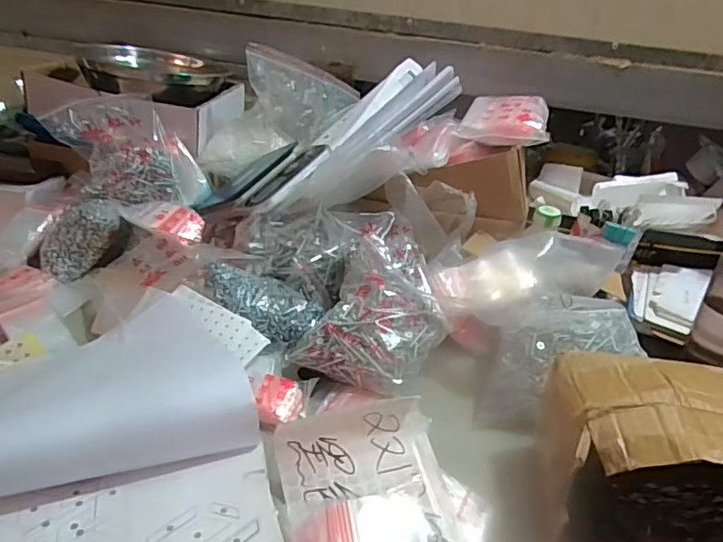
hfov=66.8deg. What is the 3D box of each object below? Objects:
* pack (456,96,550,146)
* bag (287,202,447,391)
[{"bbox_3d":[0.207,-0.217,0.781,0.117,0.047,0.124,12,27,13],"label":"pack"},{"bbox_3d":[0.021,0.017,0.622,0.152,0.053,0.267,8,45,4],"label":"bag"}]

